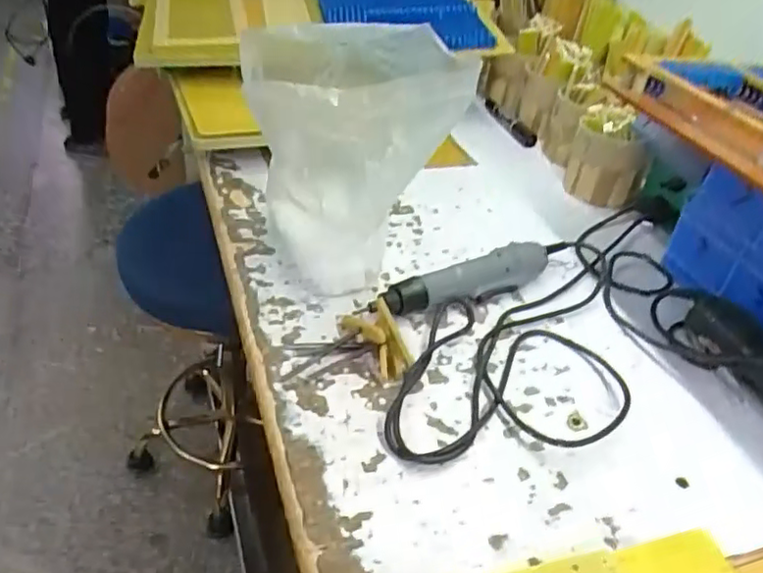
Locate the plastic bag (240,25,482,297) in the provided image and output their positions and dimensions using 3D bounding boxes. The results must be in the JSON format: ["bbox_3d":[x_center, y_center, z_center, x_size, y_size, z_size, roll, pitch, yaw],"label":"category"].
[{"bbox_3d":[-0.022,-0.119,0.607,0.177,0.238,0.132,8,38,1],"label":"plastic bag"}]

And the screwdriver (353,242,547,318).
[{"bbox_3d":[0.082,-0.002,0.639,0.214,0.033,0.035,-16,44,-26],"label":"screwdriver"}]

